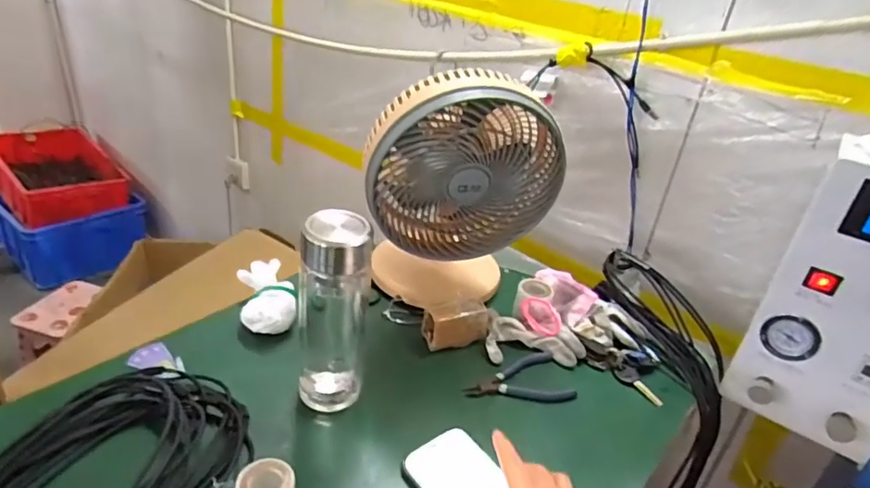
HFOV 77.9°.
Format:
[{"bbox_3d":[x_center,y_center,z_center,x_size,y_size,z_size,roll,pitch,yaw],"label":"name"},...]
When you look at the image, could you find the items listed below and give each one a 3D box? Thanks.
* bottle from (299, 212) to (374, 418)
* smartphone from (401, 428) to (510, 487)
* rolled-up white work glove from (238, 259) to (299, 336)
[{"bbox_3d":[-0.104,0.067,0.550,0.069,0.220,0.064,1,30,-12],"label":"bottle"},{"bbox_3d":[0.036,0.225,0.471,0.072,0.013,0.151,-30,37,-24],"label":"smartphone"},{"bbox_3d":[-0.210,0.067,0.673,0.062,0.060,0.107,-4,31,-21],"label":"rolled-up white work glove"}]

